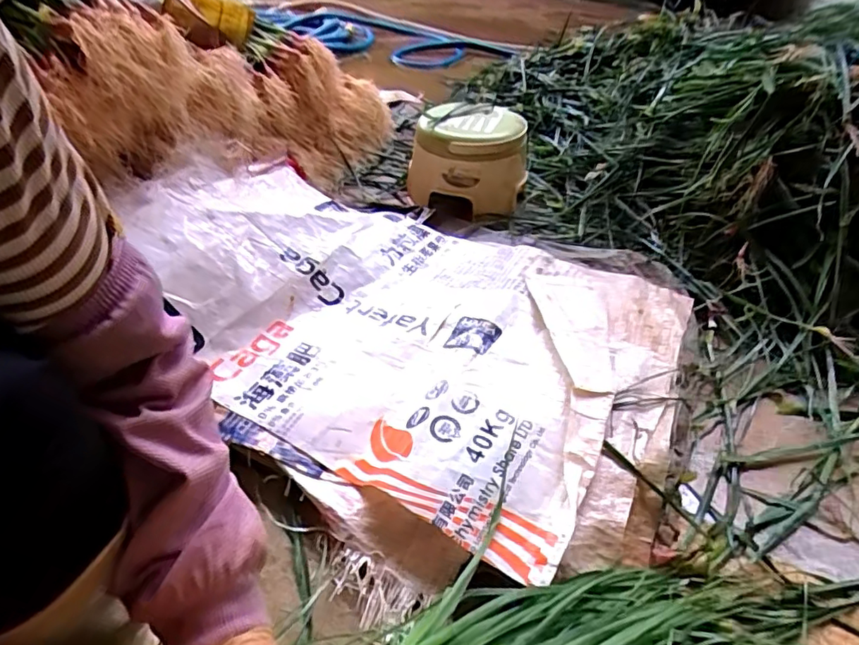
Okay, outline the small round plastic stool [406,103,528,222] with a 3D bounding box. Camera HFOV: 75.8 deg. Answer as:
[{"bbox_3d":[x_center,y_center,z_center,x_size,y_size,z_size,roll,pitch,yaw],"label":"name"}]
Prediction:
[{"bbox_3d":[0.080,-0.352,1.213,0.243,0.183,0.224,1,39,-1],"label":"small round plastic stool"}]

